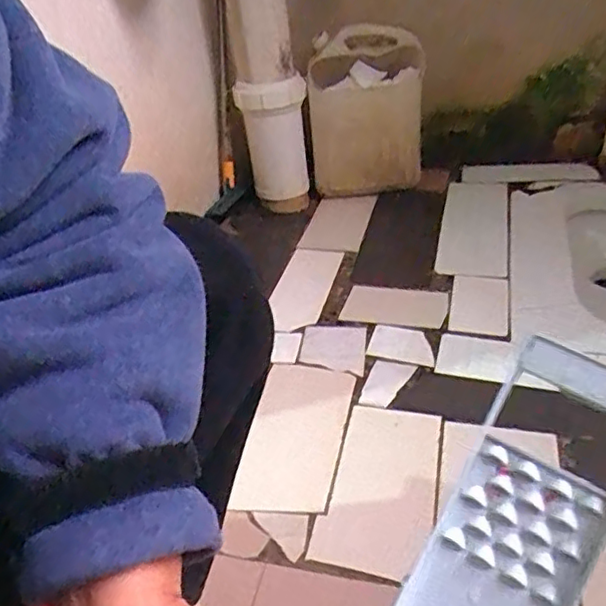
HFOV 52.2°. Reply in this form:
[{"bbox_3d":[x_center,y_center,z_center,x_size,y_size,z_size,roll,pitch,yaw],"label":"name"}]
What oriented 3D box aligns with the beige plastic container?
[{"bbox_3d":[0.133,-0.388,1.289,0.226,0.318,0.200,1,34,12],"label":"beige plastic container"}]

